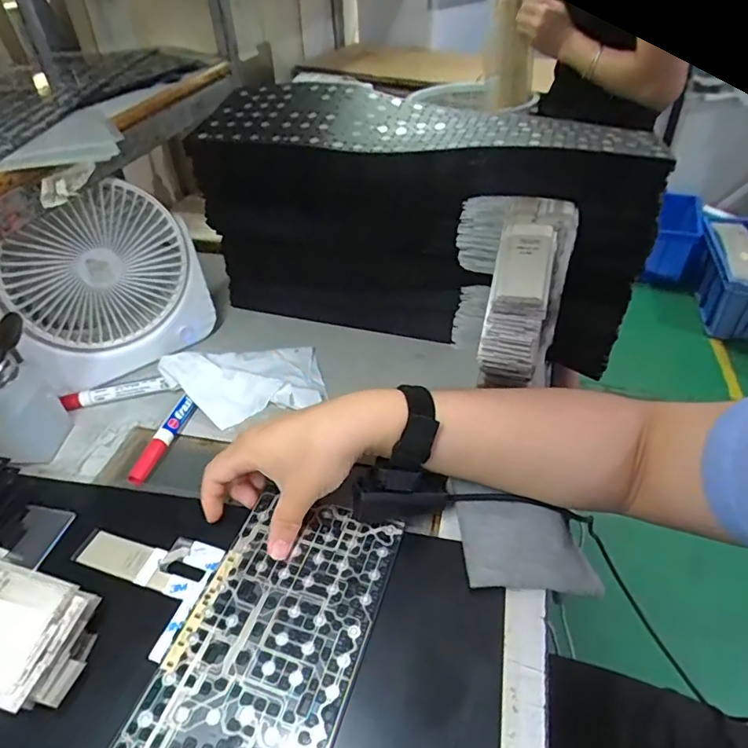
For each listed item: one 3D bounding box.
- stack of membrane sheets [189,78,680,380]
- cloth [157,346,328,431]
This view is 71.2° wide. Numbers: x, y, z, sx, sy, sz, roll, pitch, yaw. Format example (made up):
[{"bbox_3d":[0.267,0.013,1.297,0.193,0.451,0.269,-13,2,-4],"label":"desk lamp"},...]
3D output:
[{"bbox_3d":[0.043,-0.156,0.548,0.427,0.227,0.119,9,42,14],"label":"stack of membrane sheets"},{"bbox_3d":[-0.130,0.003,0.531,0.150,0.029,0.101,-17,42,-14],"label":"cloth"}]

